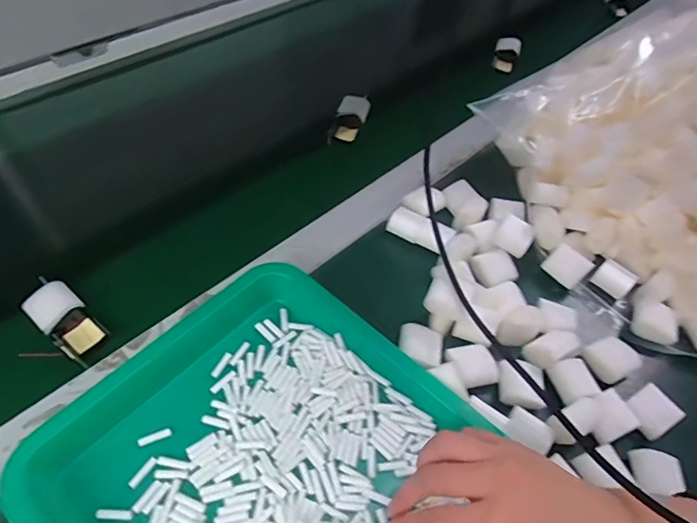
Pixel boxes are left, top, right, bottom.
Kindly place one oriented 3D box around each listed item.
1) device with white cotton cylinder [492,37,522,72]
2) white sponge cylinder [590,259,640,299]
[{"bbox_3d":[0.257,-0.337,0.755,0.041,0.040,0.044,17,52,7],"label":"device with white cotton cylinder"},{"bbox_3d":[0.272,0.016,0.474,0.036,0.022,0.027,33,56,19],"label":"white sponge cylinder"}]

